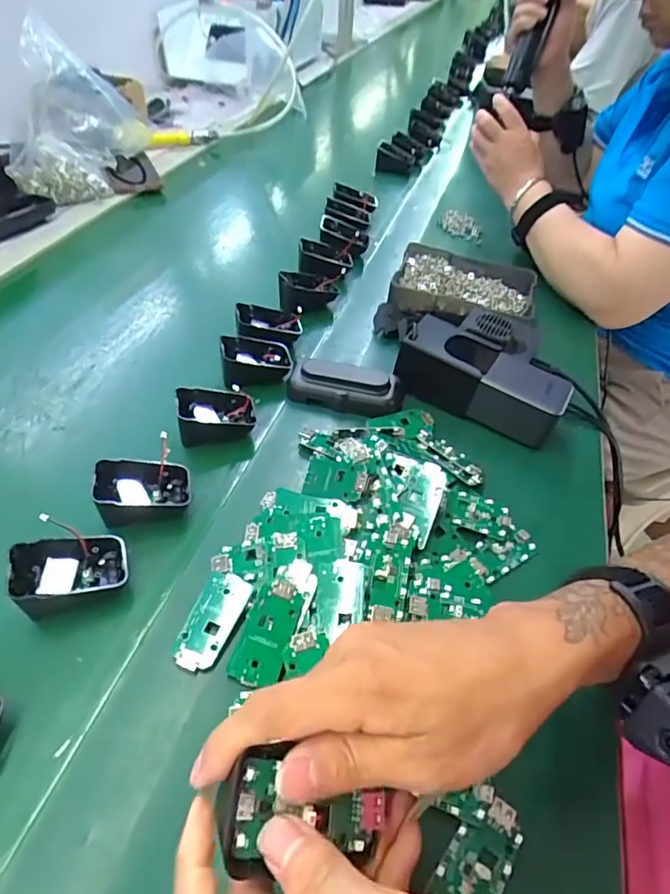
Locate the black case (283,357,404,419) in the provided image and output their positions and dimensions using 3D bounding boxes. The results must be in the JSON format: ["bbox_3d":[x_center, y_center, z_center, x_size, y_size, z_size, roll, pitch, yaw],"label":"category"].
[{"bbox_3d":[0.009,-0.057,0.509,0.109,0.031,0.043,9,48,3],"label":"black case"}]

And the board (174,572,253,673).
[{"bbox_3d":[-0.080,0.111,0.347,0.029,0.004,0.064,17,49,10],"label":"board"}]

